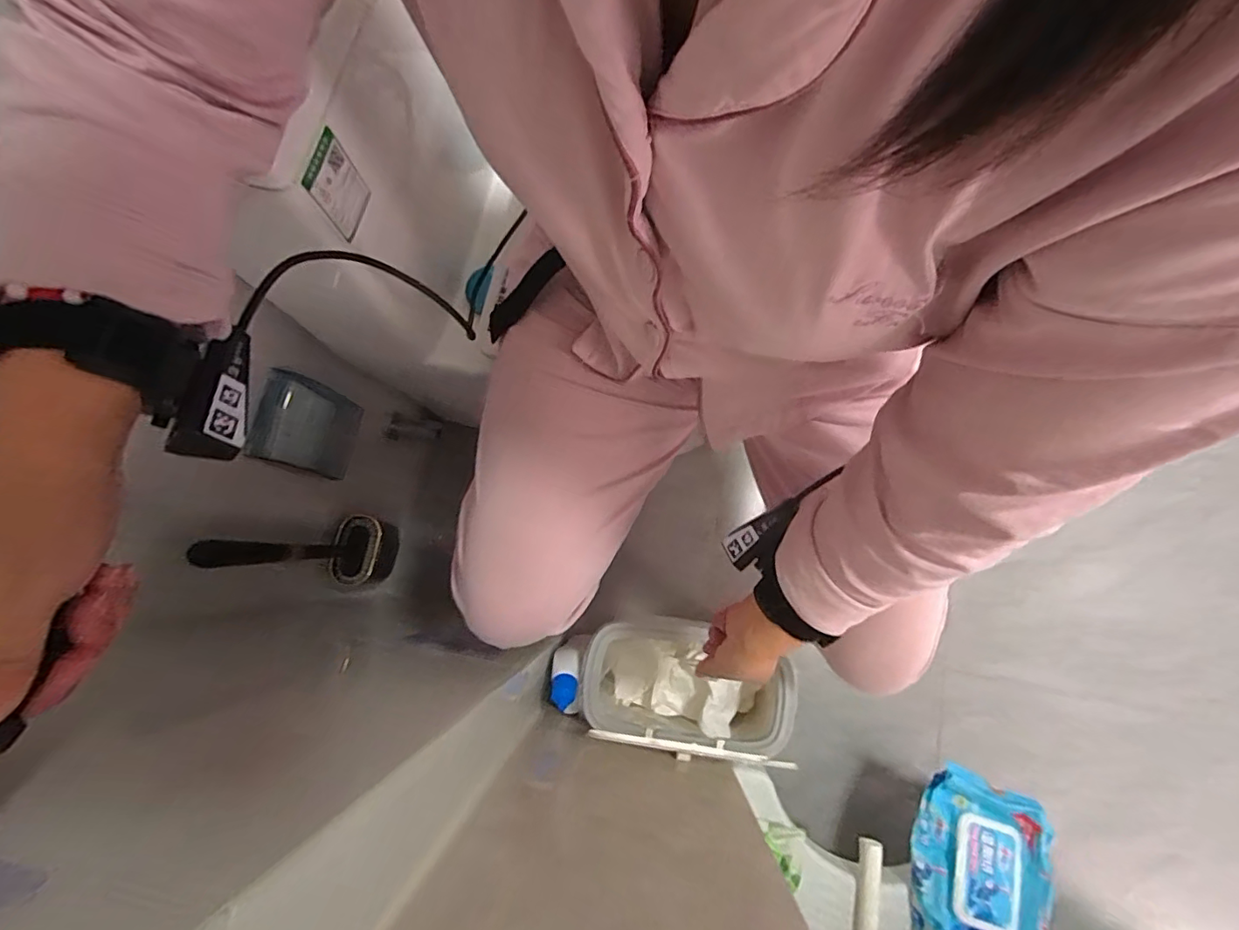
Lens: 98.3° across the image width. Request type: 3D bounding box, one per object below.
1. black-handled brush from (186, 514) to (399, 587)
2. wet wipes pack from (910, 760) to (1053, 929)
[{"bbox_3d":[-0.358,0.092,0.621,0.058,0.335,0.091,7,79,3],"label":"black-handled brush"},{"bbox_3d":[0.445,0.505,0.660,0.143,0.054,0.216,18,80,5],"label":"wet wipes pack"}]

